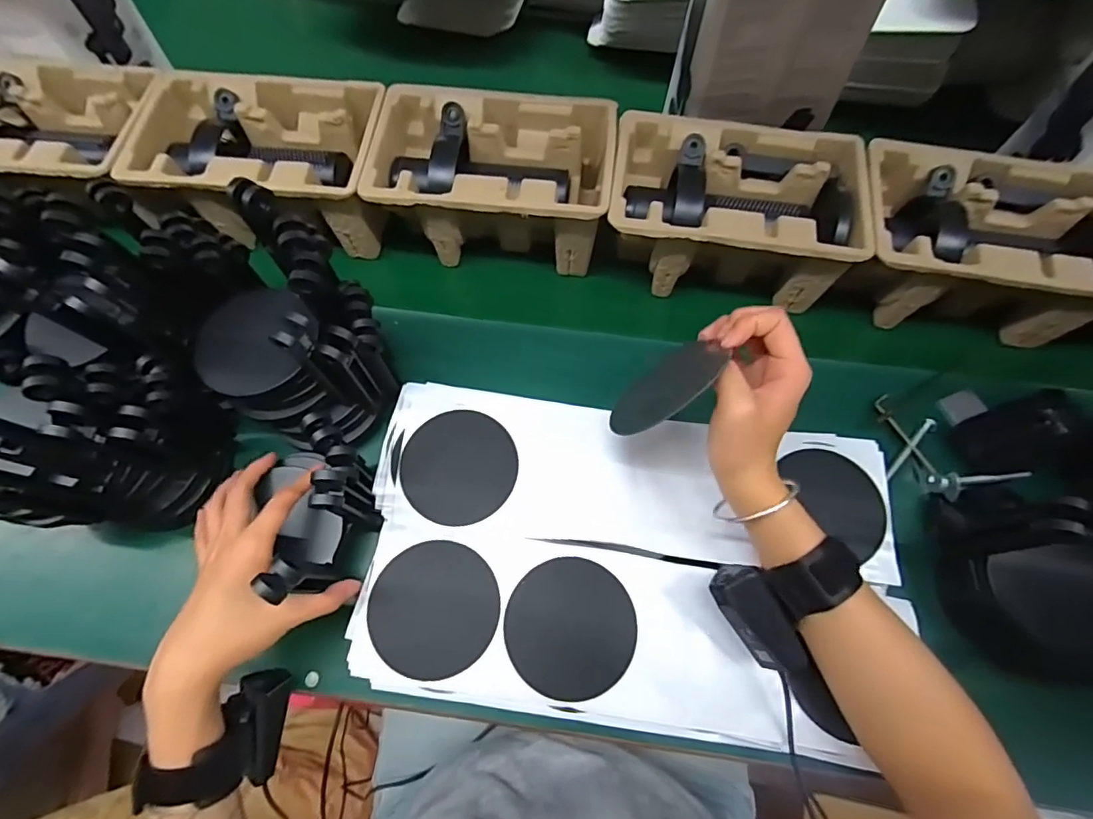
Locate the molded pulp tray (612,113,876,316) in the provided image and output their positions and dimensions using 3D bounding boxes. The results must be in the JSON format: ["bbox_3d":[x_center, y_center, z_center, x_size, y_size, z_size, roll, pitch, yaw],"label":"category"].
[{"bbox_3d":[0.174,-0.189,0.520,0.224,0.093,0.145,8,68,3],"label":"molded pulp tray"}]

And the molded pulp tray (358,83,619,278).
[{"bbox_3d":[-0.050,-0.228,0.540,0.221,0.101,0.143,4,68,1],"label":"molded pulp tray"}]

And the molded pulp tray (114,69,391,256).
[{"bbox_3d":[-0.283,-0.247,0.548,0.239,0.097,0.146,3,68,1],"label":"molded pulp tray"}]

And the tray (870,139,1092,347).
[{"bbox_3d":[0.396,-0.153,0.503,0.217,0.094,0.149,9,68,3],"label":"tray"}]

